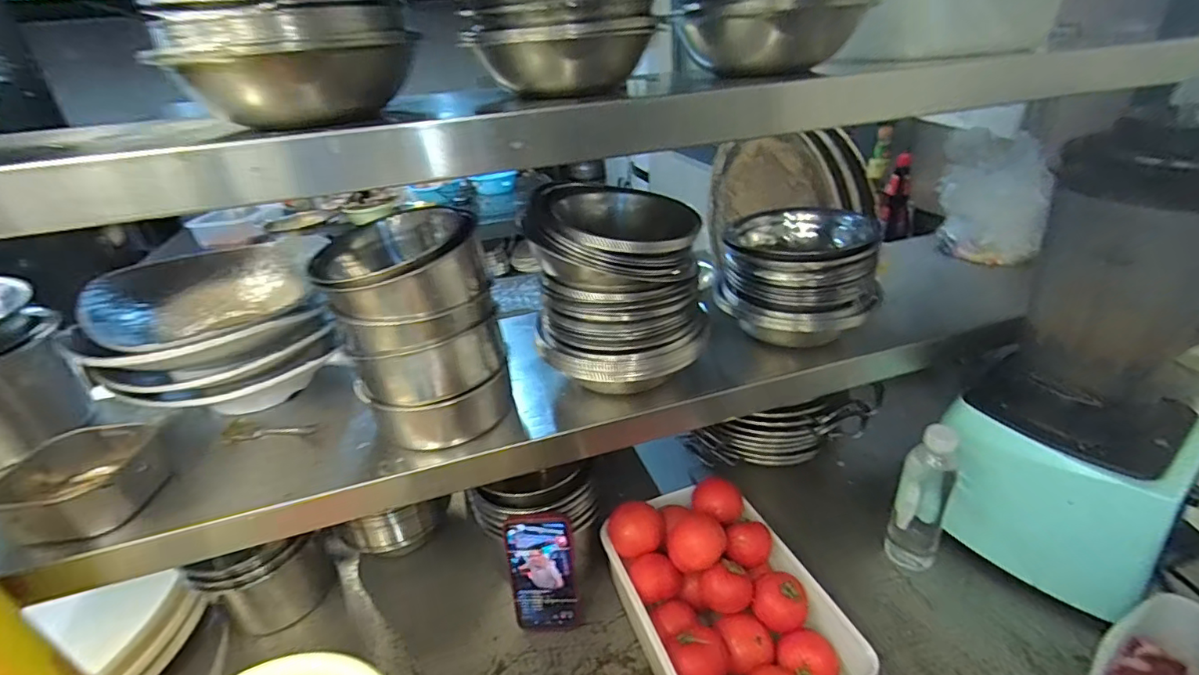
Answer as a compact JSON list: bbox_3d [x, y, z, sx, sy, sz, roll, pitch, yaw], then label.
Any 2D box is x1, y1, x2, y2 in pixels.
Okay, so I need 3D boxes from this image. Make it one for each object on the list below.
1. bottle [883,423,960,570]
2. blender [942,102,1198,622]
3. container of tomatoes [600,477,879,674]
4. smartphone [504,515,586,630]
[{"bbox_3d":[0.418,0.203,0.674,0.064,0.214,0.060,17,36,33],"label":"bottle"},{"bbox_3d":[0.600,0.017,0.612,0.267,0.494,0.210,-25,36,-32],"label":"blender"},{"bbox_3d":[0.139,0.309,0.596,0.201,0.118,0.289,-14,31,-17],"label":"container of tomatoes"},{"bbox_3d":[-0.066,0.284,0.633,0.081,0.161,0.012,-4,18,3],"label":"smartphone"}]

